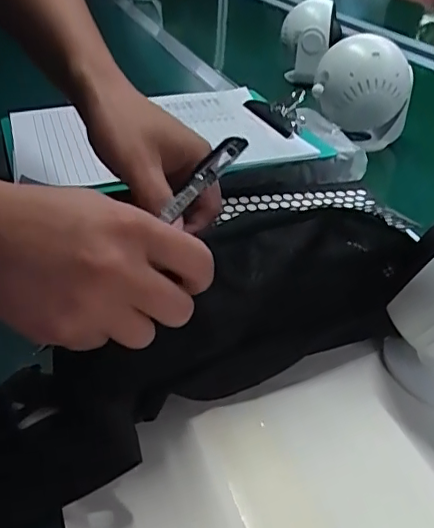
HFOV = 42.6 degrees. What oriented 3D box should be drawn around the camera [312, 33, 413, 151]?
[{"bbox_3d":[0.177,-0.214,0.701,0.107,0.129,0.082,-21,40,-27],"label":"camera"}]

